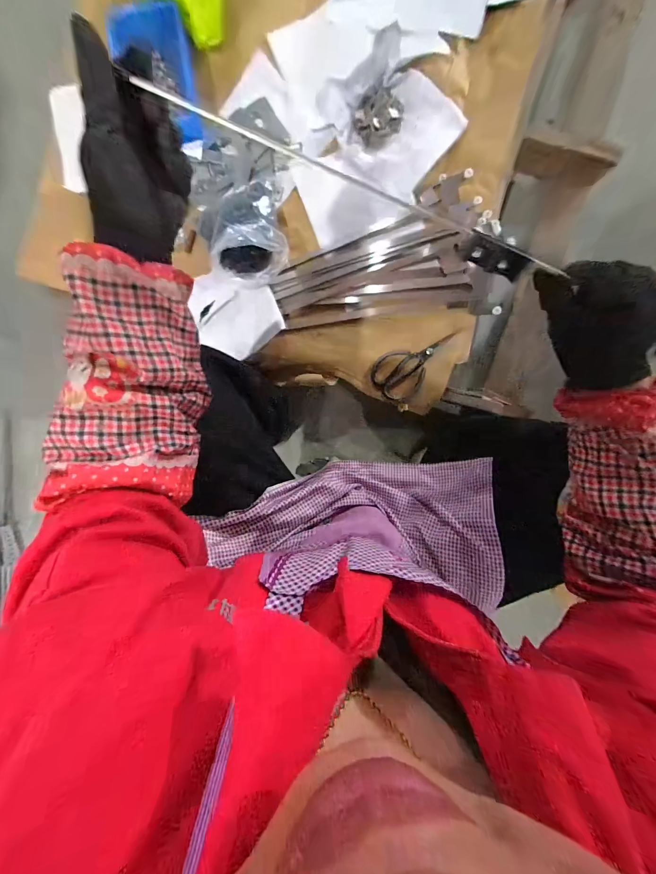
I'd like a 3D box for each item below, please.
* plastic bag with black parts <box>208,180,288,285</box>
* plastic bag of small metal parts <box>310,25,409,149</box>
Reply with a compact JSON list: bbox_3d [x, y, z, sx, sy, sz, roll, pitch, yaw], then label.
[{"bbox_3d":[-0.162,-0.396,0.607,0.149,0.121,0.186,-11,97,1],"label":"plastic bag with black parts"},{"bbox_3d":[0.069,-0.644,0.591,0.161,0.074,0.139,17,97,-2],"label":"plastic bag of small metal parts"}]

